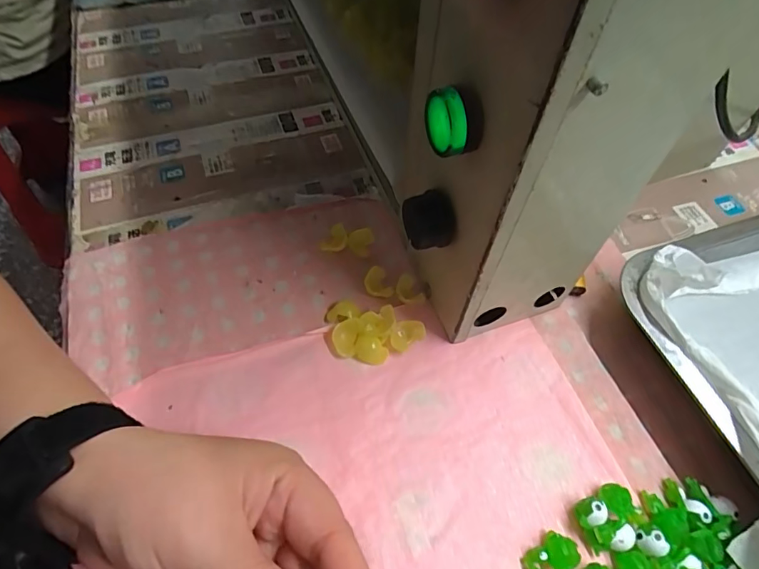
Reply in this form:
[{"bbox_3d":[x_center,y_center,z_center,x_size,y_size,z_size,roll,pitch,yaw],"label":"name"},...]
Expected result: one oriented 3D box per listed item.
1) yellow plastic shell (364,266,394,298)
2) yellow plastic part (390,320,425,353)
[{"bbox_3d":[-0.001,0.000,0.315,0.016,0.007,0.022,-19,59,-14],"label":"yellow plastic shell"},{"bbox_3d":[0.017,0.031,0.292,0.023,0.013,0.016,-27,61,-18],"label":"yellow plastic part"}]

